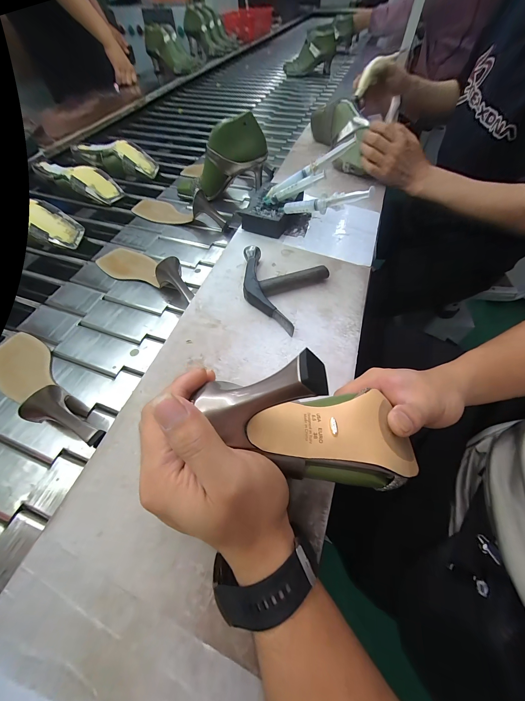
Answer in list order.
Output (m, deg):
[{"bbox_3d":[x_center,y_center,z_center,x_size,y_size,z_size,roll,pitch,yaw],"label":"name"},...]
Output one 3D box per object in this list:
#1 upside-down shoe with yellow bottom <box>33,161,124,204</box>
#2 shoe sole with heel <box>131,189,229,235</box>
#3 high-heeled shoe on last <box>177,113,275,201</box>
[{"bbox_3d":[-0.473,-0.432,0.650,0.217,0.059,0.084,22,61,15],"label":"upside-down shoe with yellow bottom"},{"bbox_3d":[-0.196,-0.326,0.572,0.242,0.066,0.080,29,63,18],"label":"shoe sole with heel"},{"bbox_3d":[-0.097,-0.437,0.591,0.228,0.160,0.068,-3,57,-1],"label":"high-heeled shoe on last"}]

